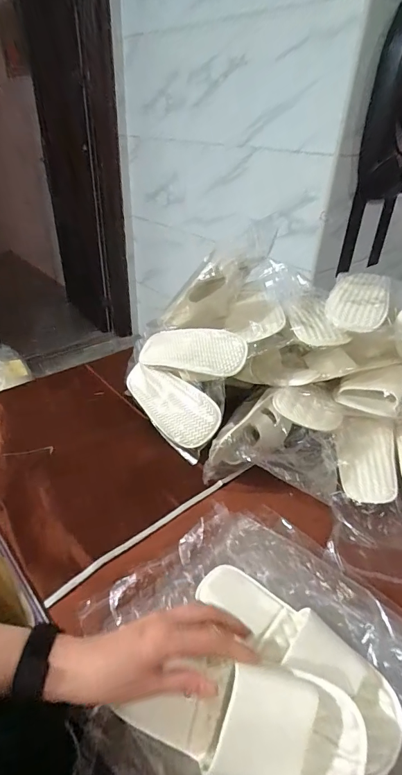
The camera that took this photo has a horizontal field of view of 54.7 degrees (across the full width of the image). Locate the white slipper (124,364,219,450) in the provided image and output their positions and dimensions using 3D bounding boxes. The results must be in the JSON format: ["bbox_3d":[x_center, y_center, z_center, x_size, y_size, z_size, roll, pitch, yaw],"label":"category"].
[{"bbox_3d":[-0.053,0.033,0.747,0.232,0.095,0.059,31,3,35],"label":"white slipper"}]

